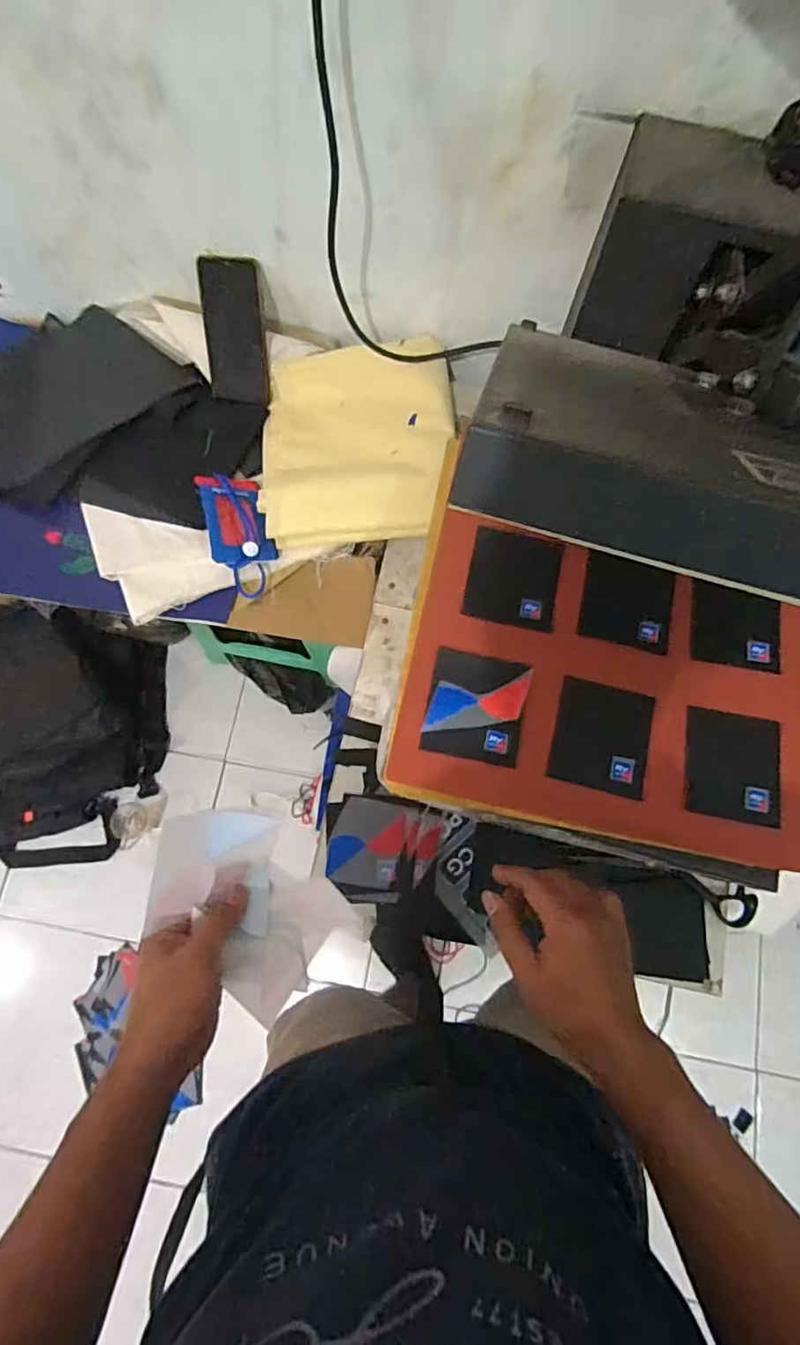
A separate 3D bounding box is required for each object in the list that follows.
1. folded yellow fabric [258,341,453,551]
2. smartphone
[{"bbox_3d":[-0.056,-0.300,0.722,0.242,0.075,0.287,-4,77,-1],"label":"folded yellow fabric"},{"bbox_3d":[-0.215,-0.440,0.739,0.073,0.015,0.160,3,122,1],"label":"smartphone"}]

